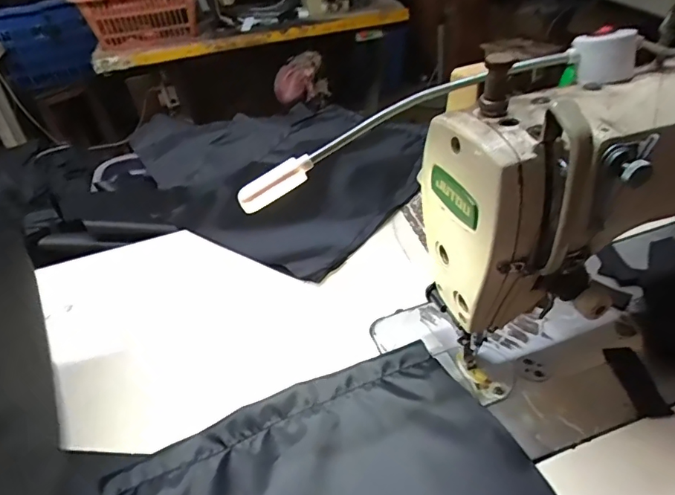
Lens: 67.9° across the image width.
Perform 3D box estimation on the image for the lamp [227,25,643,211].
[{"bbox_3d":[0.062,-0.085,0.329,0.275,0.034,0.052,-21,38,1],"label":"lamp"}]

